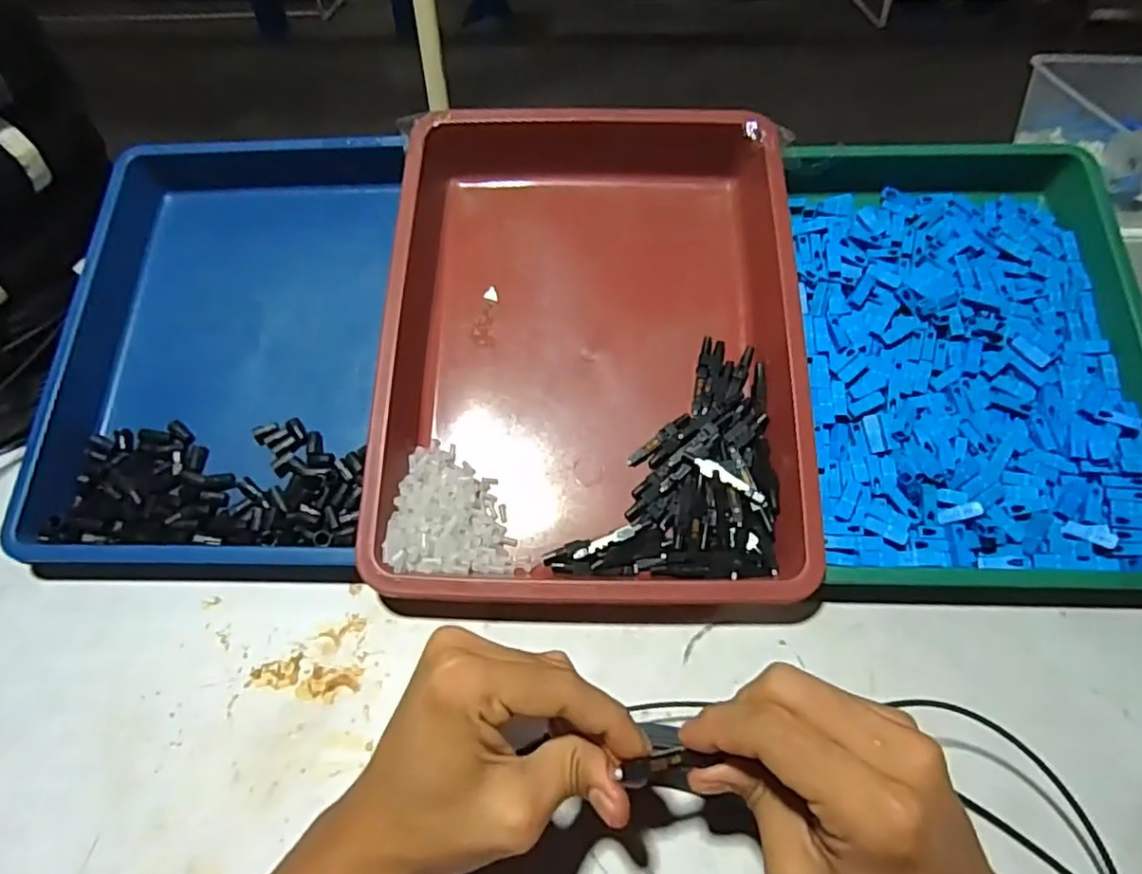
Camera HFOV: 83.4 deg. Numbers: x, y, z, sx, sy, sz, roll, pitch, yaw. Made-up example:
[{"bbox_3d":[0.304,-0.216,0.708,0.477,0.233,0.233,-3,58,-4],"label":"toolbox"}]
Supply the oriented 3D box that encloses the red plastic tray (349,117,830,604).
[{"bbox_3d":[0.015,-0.080,0.442,0.265,0.070,0.383,0,70,5],"label":"red plastic tray"}]

